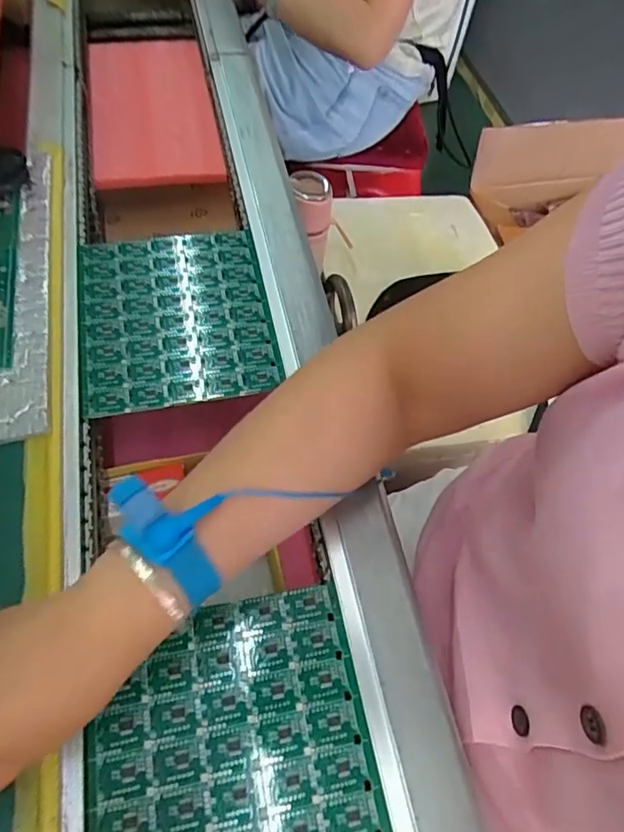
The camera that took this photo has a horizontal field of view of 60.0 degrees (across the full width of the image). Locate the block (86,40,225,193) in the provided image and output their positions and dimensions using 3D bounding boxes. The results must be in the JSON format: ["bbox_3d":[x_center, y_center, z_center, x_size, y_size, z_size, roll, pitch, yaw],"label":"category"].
[{"bbox_3d":[-0.201,-0.388,0.673,0.145,0.035,0.297,-8,60,-10],"label":"block"}]

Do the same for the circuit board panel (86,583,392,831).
[{"bbox_3d":[-0.041,0.190,0.290,0.148,0.004,0.171,-9,60,-9],"label":"circuit board panel"}]

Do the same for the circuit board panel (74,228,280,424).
[{"bbox_3d":[-0.112,-0.085,0.445,0.148,0.004,0.173,-10,62,-10],"label":"circuit board panel"}]

